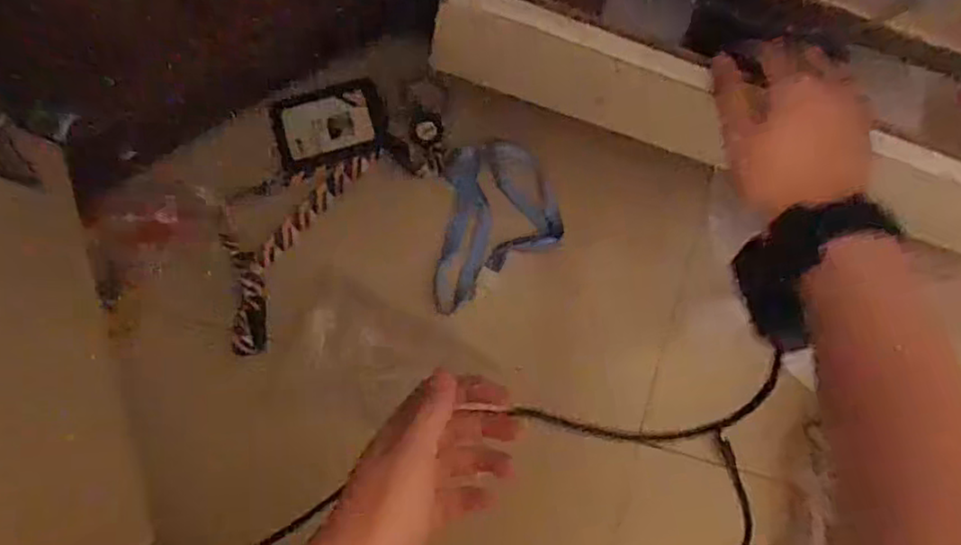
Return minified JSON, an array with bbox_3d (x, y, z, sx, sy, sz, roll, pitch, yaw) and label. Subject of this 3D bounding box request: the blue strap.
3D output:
[{"bbox_3d":[-0.001,-0.053,0.651,0.146,0.022,0.124,-31,93,-8],"label":"blue strap"}]

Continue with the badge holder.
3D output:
[{"bbox_3d":[-0.140,-0.138,0.635,0.101,0.012,0.066,-16,91,-8],"label":"badge holder"}]

